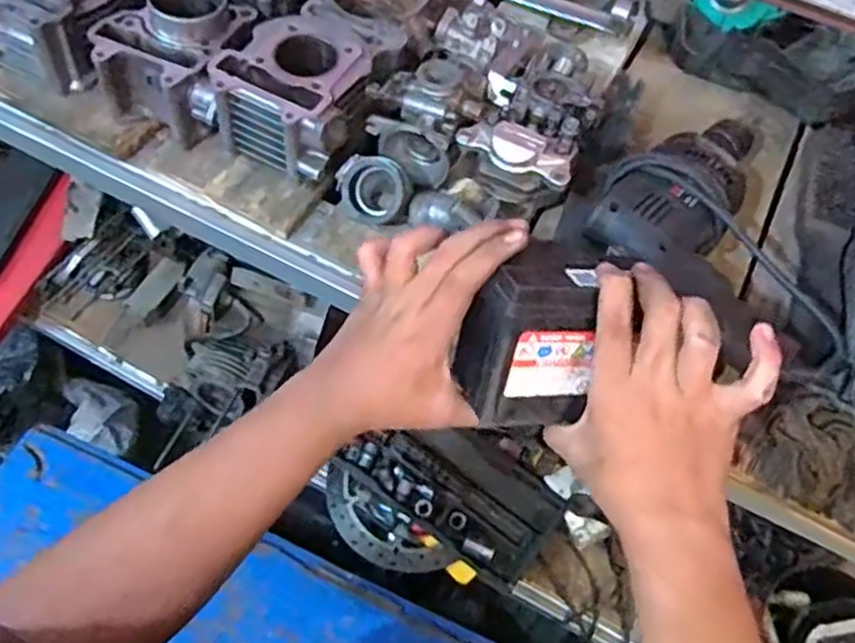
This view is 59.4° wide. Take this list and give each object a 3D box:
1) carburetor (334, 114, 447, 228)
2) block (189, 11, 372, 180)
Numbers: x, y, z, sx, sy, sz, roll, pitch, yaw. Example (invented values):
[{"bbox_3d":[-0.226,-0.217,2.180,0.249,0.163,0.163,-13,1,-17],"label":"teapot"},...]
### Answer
[{"bbox_3d":[-0.028,-0.124,0.620,0.066,0.053,0.092,31,63,13],"label":"carburetor"},{"bbox_3d":[-0.111,-0.190,0.621,0.122,0.069,0.121,29,62,12],"label":"block"}]

